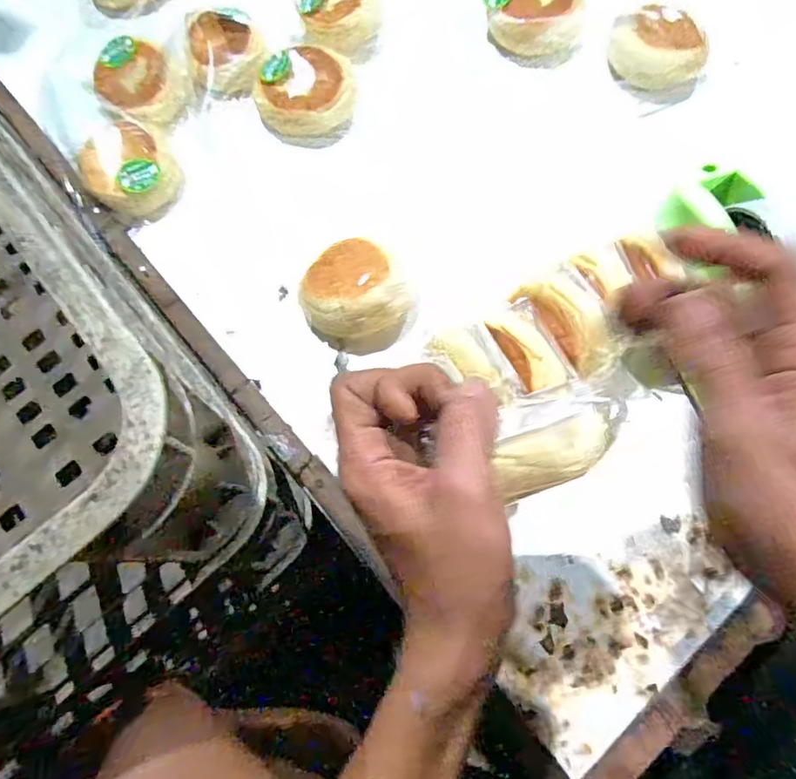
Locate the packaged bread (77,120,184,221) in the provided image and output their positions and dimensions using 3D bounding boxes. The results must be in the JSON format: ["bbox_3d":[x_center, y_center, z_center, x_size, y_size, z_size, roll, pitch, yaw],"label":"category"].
[{"bbox_3d":[-0.253,-0.206,0.529,0.085,0.040,0.098,-31,73,-8],"label":"packaged bread"}]

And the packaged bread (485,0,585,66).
[{"bbox_3d":[0.134,-0.376,0.566,0.101,0.051,0.076,3,71,4],"label":"packaged bread"}]

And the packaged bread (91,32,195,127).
[{"bbox_3d":[-0.253,-0.303,0.564,0.087,0.043,0.108,-35,73,-9],"label":"packaged bread"}]

